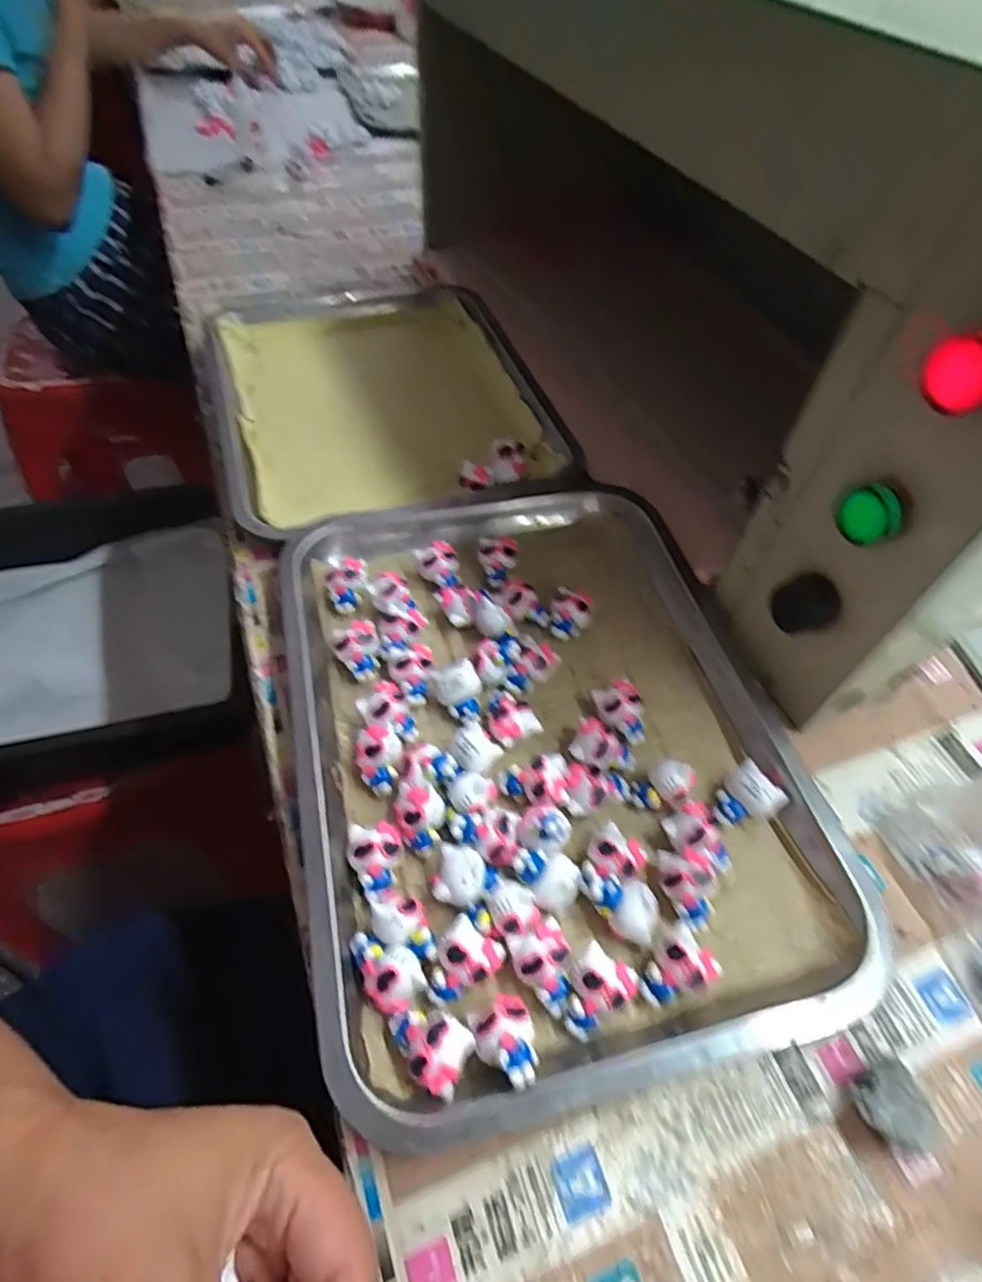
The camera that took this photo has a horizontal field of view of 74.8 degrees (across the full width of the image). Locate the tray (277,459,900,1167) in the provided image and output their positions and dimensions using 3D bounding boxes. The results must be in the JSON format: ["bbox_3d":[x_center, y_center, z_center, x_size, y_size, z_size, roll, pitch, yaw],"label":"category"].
[{"bbox_3d":[0.028,0.041,0.365,0.283,0.026,0.358,-10,56,-10],"label":"tray"}]

